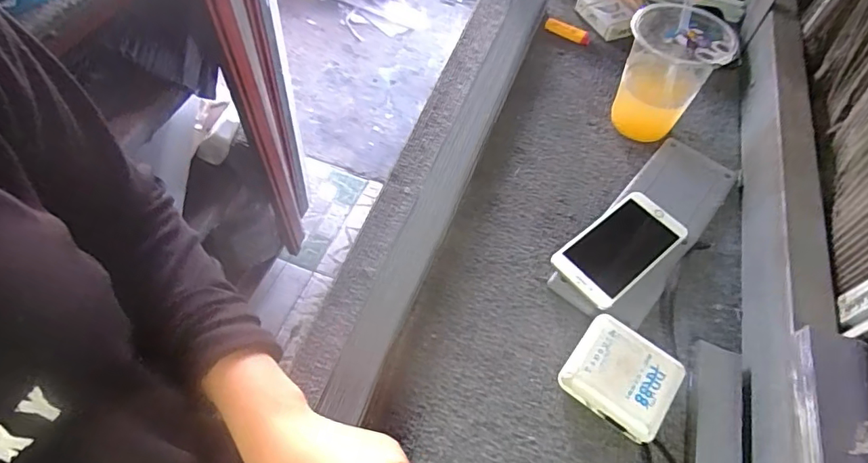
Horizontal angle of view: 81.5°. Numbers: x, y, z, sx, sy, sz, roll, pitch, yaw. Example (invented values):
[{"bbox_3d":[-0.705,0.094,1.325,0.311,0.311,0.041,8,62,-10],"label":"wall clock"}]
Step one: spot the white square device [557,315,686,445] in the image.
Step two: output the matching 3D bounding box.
[{"bbox_3d":[0.174,0.134,0.471,0.092,0.035,0.086,35,61,18],"label":"white square device"}]

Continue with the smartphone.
[{"bbox_3d":[0.206,0.015,0.557,0.155,0.011,0.079,-33,56,-25],"label":"smartphone"}]

